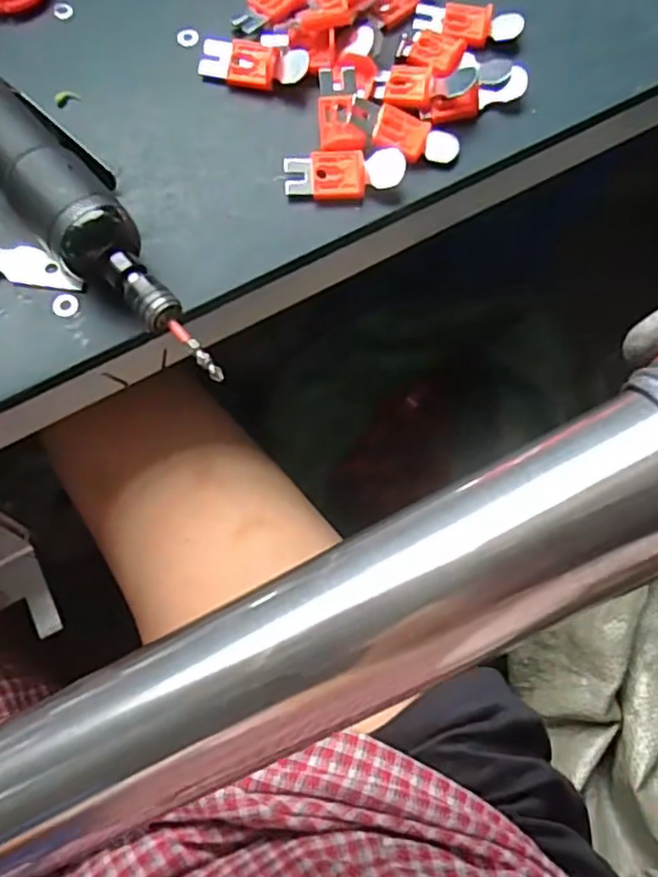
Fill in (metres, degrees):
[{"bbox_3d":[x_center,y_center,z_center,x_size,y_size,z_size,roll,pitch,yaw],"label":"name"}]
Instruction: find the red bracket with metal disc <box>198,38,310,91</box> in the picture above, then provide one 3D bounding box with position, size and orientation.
[{"bbox_3d":[-0.042,-0.211,0.359,0.060,0.011,0.026,16,73,4],"label":"red bracket with metal disc"}]

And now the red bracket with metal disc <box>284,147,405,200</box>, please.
[{"bbox_3d":[0.008,-0.141,0.339,0.062,0.004,0.025,-1,89,3],"label":"red bracket with metal disc"}]

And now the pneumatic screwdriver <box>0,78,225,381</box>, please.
[{"bbox_3d":[-0.134,-0.125,0.312,0.260,0.043,0.051,43,77,11],"label":"pneumatic screwdriver"}]

